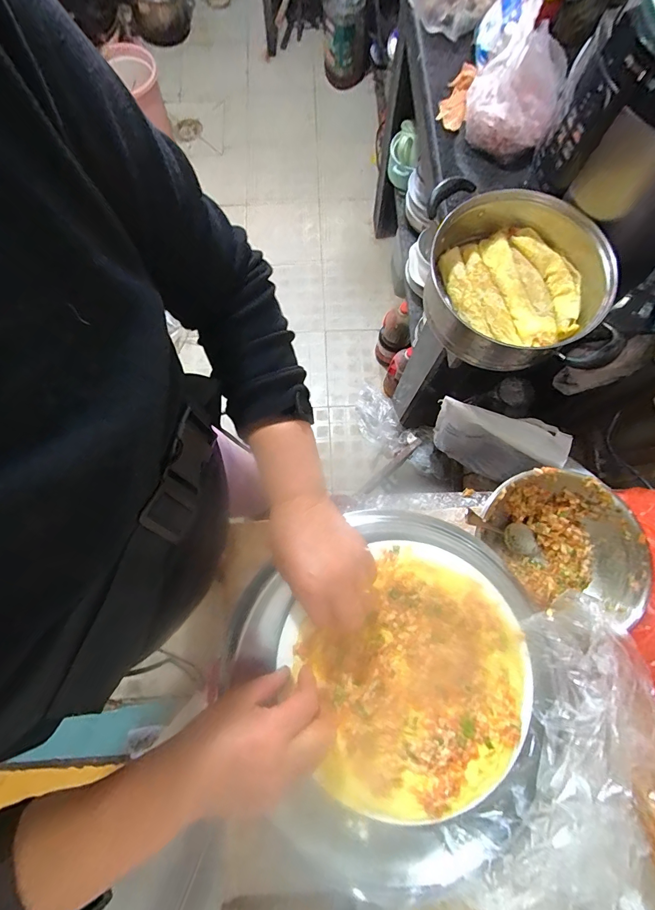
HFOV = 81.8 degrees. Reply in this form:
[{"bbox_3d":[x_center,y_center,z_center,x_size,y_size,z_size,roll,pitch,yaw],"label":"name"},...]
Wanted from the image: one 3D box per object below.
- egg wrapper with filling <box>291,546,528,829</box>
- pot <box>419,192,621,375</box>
[{"bbox_3d":[0.079,0.213,0.354,0.211,0.020,0.194,0,78,0],"label":"egg wrapper with filling"},{"bbox_3d":[0.273,-0.260,0.562,0.241,0.086,0.241,0,78,0],"label":"pot"}]

